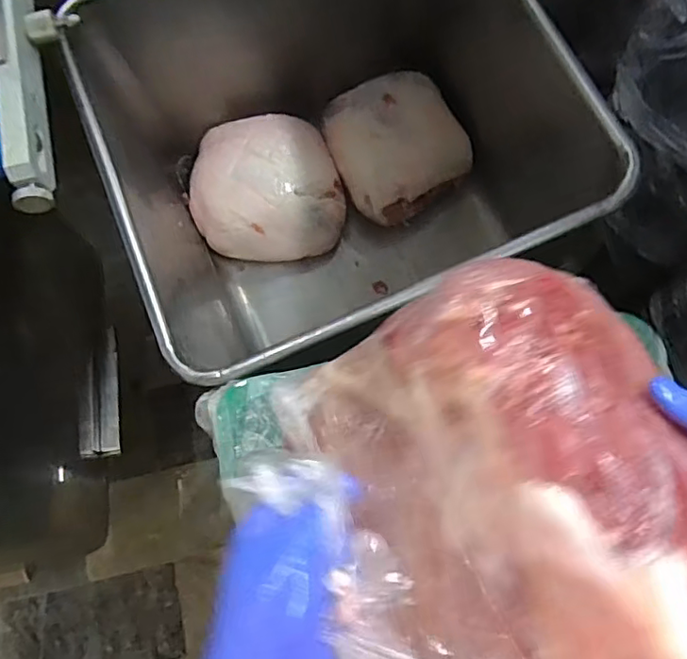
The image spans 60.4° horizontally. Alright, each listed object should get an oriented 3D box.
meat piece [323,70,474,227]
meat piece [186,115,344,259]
[{"bbox_3d":[0.098,-0.402,1.303,0.262,0.190,0.307,-35,76,-8],"label":"meat piece"},{"bbox_3d":[-0.170,-0.307,1.254,0.308,0.164,0.280,-14,74,-2],"label":"meat piece"}]

